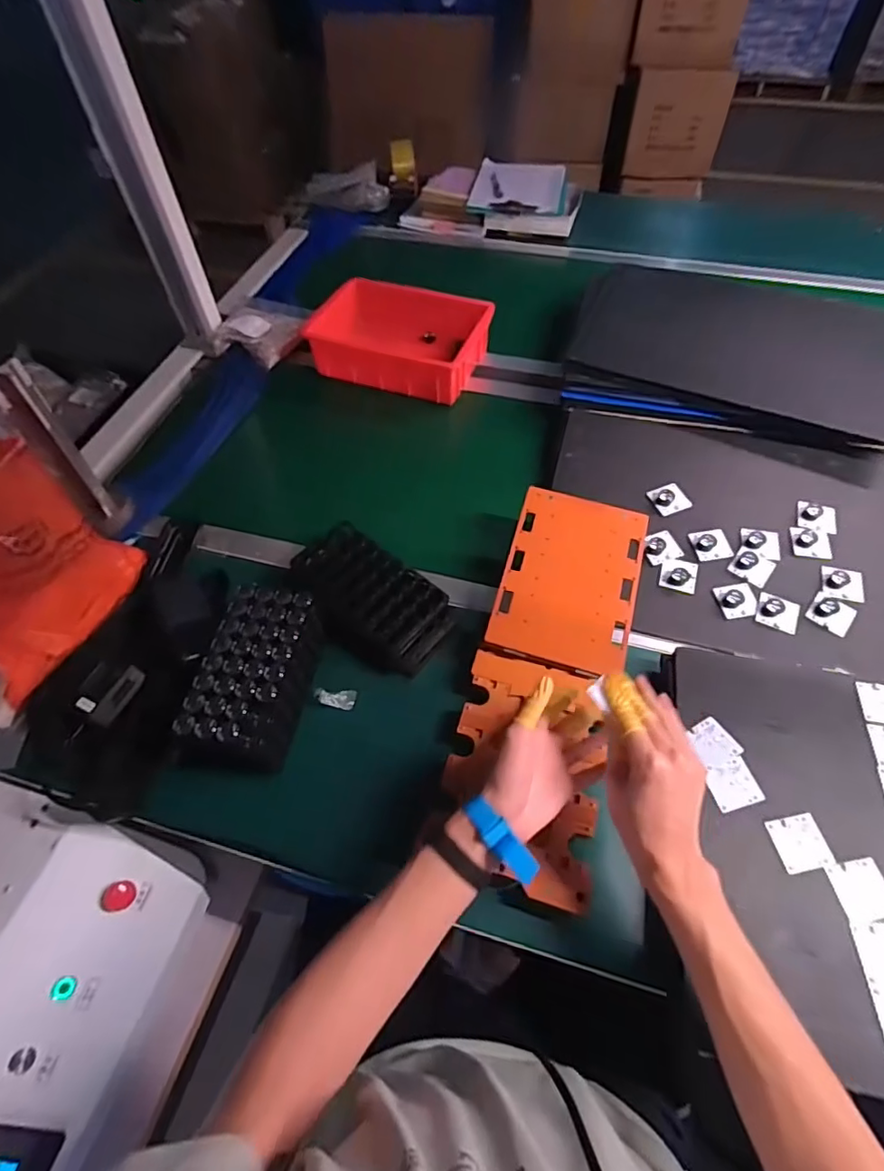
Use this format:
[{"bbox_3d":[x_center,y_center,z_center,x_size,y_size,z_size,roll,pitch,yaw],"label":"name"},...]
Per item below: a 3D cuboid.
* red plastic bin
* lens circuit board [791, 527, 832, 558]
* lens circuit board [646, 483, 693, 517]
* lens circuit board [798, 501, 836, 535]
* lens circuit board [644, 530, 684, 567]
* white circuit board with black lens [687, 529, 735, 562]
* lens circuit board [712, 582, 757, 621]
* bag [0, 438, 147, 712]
[{"bbox_3d":[-0.072,-0.472,1.014,0.300,0.085,0.244,18,58,13],"label":"red plastic bin"},{"bbox_3d":[0.509,-0.059,0.747,0.050,0.015,0.045,7,55,8],"label":"lens circuit board"},{"bbox_3d":[0.332,-0.127,0.789,0.049,0.012,0.047,-16,55,-8],"label":"lens circuit board"},{"bbox_3d":[0.530,-0.098,0.760,0.050,0.011,0.049,19,58,16],"label":"lens circuit board"},{"bbox_3d":[0.304,-0.052,0.752,0.045,0.014,0.043,-18,56,-10],"label":"lens circuit board"},{"bbox_3d":[0.374,-0.056,0.752,0.051,0.020,0.045,-8,54,-3],"label":"white circuit board with black lens"},{"bbox_3d":[0.388,0.017,0.711,0.048,0.021,0.047,-9,56,-4],"label":"lens circuit board"},{"bbox_3d":[-0.488,-0.023,0.626,0.200,0.227,0.136,-32,61,-19],"label":"bag"}]

